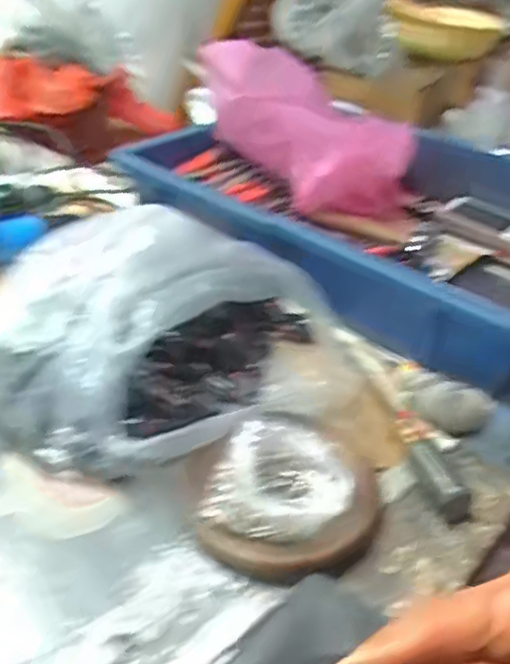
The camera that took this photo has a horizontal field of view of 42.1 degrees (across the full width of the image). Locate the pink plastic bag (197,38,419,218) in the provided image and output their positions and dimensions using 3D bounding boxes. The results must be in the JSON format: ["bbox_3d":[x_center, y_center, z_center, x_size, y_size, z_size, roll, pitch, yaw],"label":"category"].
[{"bbox_3d":[0.057,-0.200,0.664,0.142,0.144,0.170,-24,44,-33],"label":"pink plastic bag"}]

